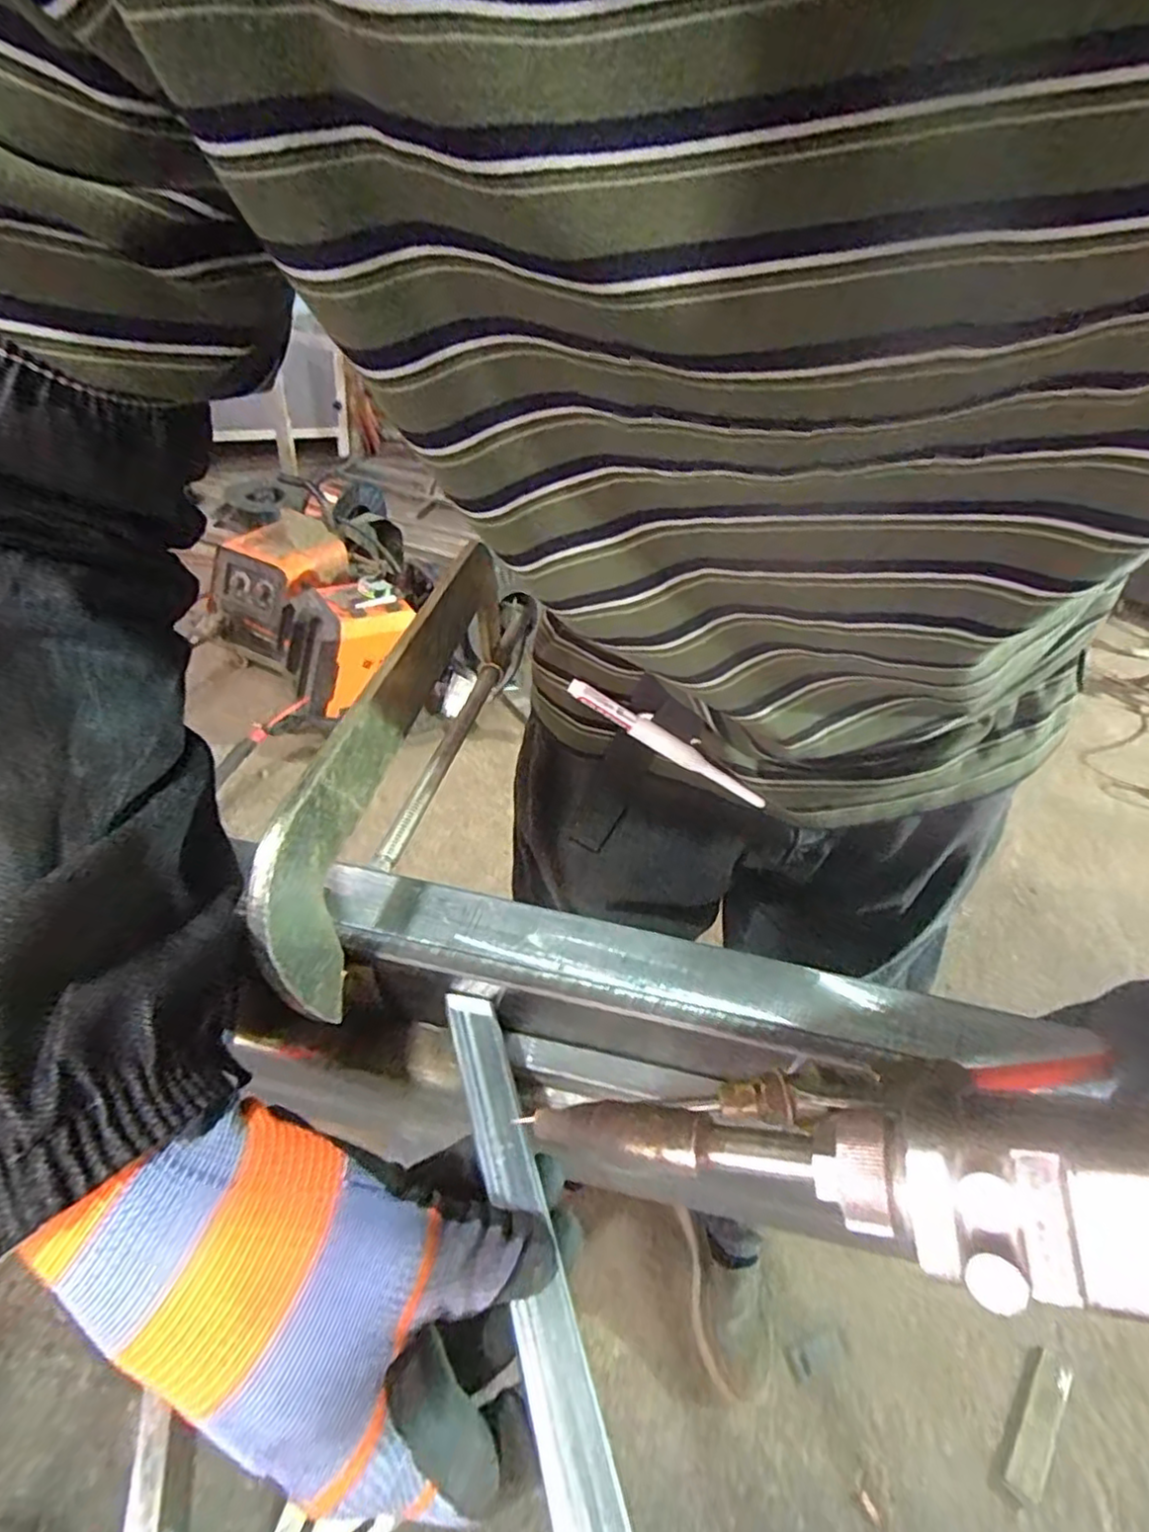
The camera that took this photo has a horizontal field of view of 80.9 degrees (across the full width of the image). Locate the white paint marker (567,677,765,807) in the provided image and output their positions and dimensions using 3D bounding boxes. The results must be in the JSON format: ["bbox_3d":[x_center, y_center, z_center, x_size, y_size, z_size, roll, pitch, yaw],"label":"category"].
[{"bbox_3d":[0.062,-0.016,0.447,0.148,0.013,0.015,32,49,-4],"label":"white paint marker"}]

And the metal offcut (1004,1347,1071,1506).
[{"bbox_3d":[0.603,0.855,0.875,0.043,0.014,0.174,33,45,25],"label":"metal offcut"}]

